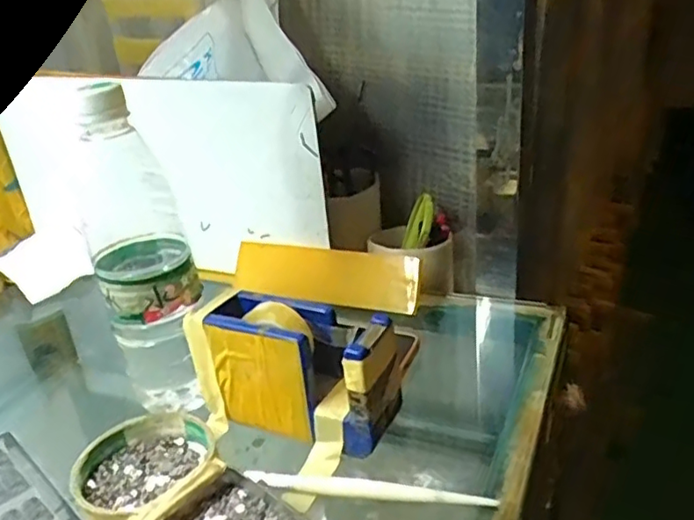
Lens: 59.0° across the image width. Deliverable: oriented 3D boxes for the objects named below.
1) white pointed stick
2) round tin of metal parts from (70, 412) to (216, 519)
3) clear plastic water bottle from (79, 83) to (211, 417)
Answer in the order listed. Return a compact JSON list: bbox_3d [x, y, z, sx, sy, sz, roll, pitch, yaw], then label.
[{"bbox_3d":[0.011,0.130,0.350,0.143,0.007,0.008,1,26,15],"label":"white pointed stick"},{"bbox_3d":[-0.120,0.126,0.368,0.080,0.017,0.086,-6,25,3],"label":"round tin of metal parts"},{"bbox_3d":[-0.135,-0.002,0.407,0.061,0.213,0.071,-17,27,-20],"label":"clear plastic water bottle"}]

